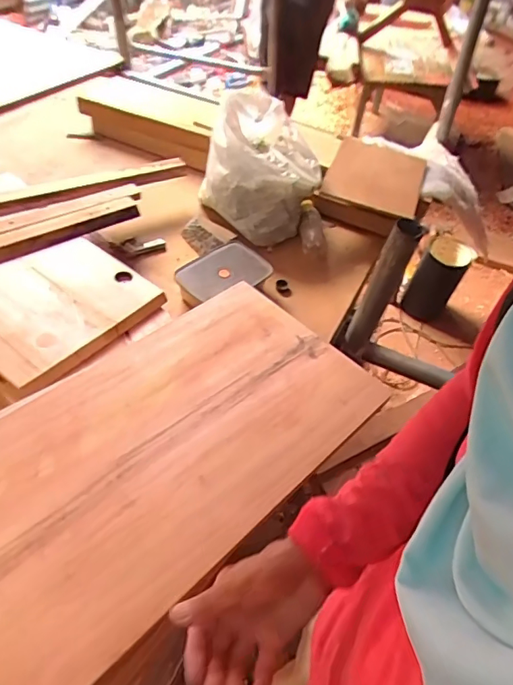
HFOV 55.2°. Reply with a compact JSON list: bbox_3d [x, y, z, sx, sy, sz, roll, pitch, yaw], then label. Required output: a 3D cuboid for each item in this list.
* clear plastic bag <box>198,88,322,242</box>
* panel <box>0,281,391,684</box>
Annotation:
[{"bbox_3d":[0.024,-0.374,1.065,0.216,0.282,0.176,-25,59,-28],"label":"clear plastic bag"},{"bbox_3d":[-0.128,0.122,0.689,0.357,0.032,0.601,38,55,25],"label":"panel"}]

